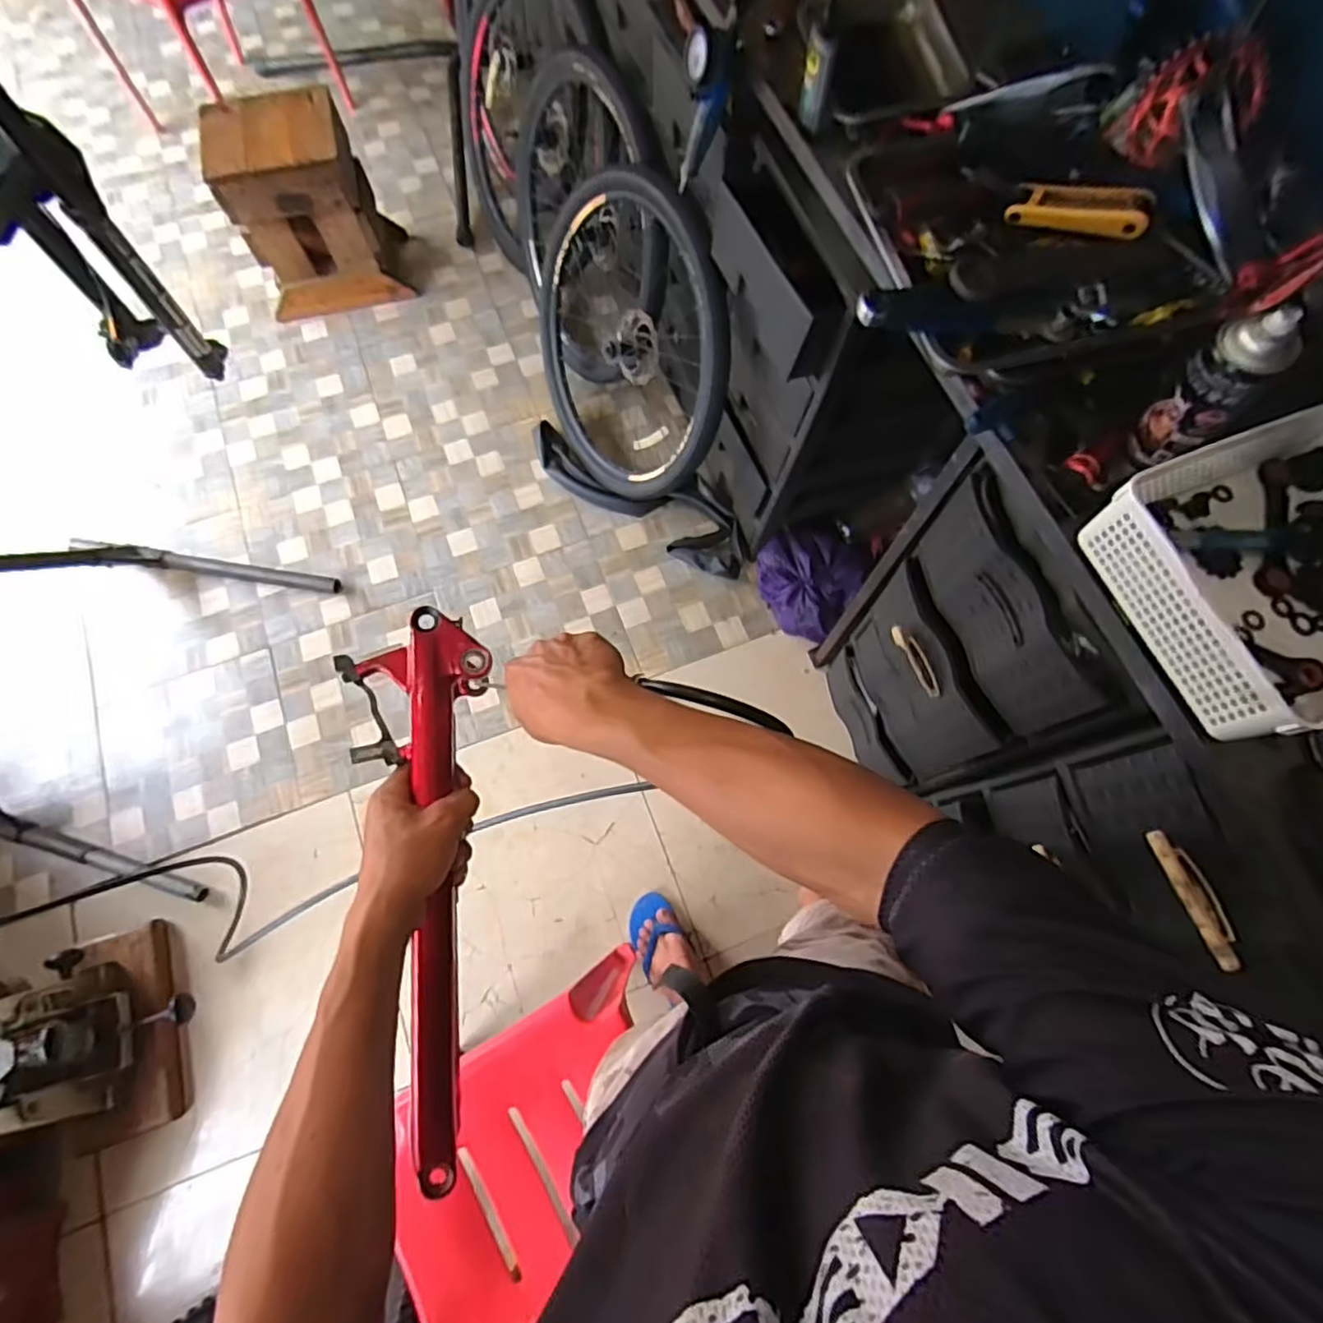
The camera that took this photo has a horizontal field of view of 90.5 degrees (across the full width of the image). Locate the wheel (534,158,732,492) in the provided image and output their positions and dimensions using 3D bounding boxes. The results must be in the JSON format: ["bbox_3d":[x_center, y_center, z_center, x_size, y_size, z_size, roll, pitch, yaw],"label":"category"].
[{"bbox_3d":[-0.058,-0.704,1.475,0.147,0.630,0.656,-24,40,-33],"label":"wheel"}]

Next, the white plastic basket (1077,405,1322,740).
[{"bbox_3d":[0.594,-0.090,0.603,0.331,0.089,0.257,-23,73,-8],"label":"white plastic basket"}]

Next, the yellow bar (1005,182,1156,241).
[{"bbox_3d":[0.428,-0.463,0.673,0.127,0.028,0.041,19,71,18],"label":"yellow bar"}]

